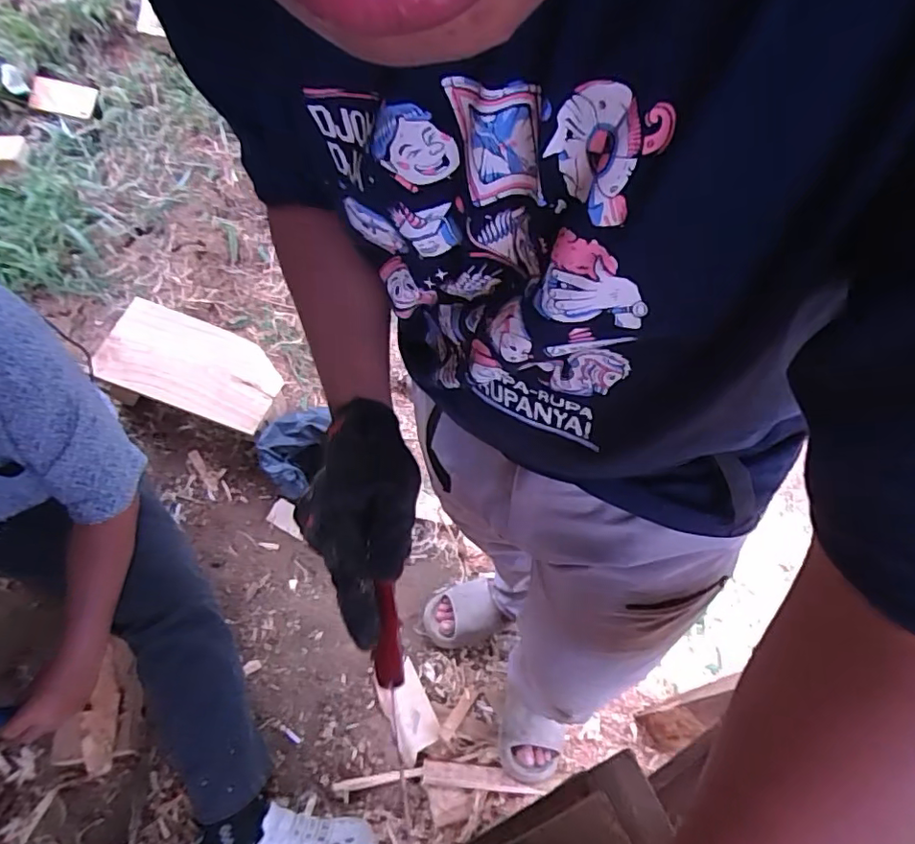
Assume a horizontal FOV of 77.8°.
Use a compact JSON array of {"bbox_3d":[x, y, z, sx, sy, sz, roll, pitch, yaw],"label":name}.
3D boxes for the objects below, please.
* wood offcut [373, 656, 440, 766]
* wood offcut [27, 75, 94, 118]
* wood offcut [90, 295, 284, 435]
[{"bbox_3d":[-0.096,0.551,1.085,0.089,0.015,0.161,-11,58,-32],"label":"wood offcut"},{"bbox_3d":[-1.011,-0.832,1.453,0.146,0.011,0.102,7,78,-12],"label":"wood offcut"},{"bbox_3d":[-0.551,-0.122,1.184,0.344,0.026,0.200,22,63,-5],"label":"wood offcut"}]

